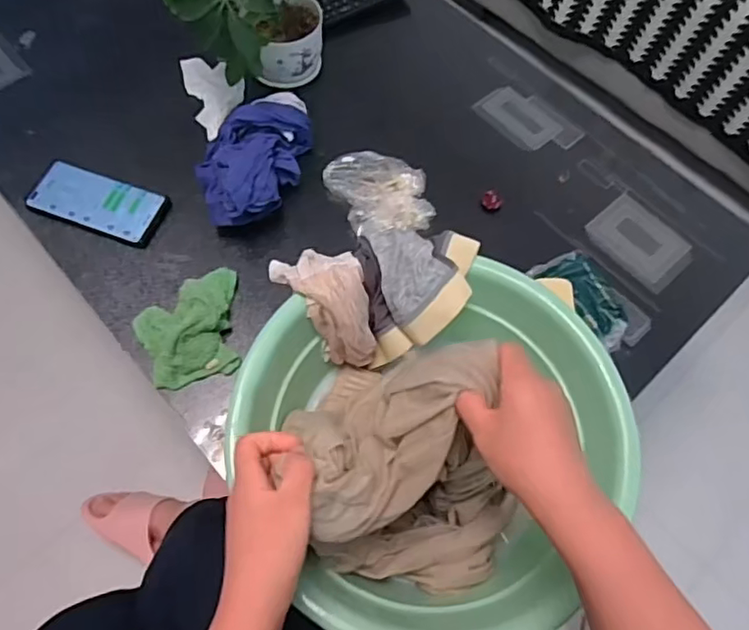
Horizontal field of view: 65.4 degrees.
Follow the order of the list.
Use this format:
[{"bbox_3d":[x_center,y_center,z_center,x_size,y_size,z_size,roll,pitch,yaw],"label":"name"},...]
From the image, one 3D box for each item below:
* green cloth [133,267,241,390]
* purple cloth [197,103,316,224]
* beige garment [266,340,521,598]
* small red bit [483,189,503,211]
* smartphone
[{"bbox_3d":[-0.205,0.009,0.648,0.112,0.041,0.121,-15,67,-8],"label":"green cloth"},{"bbox_3d":[-0.151,-0.188,0.719,0.106,0.079,0.172,17,66,6],"label":"purple cloth"},{"bbox_3d":[0.021,0.136,0.469,0.155,0.192,0.158,-7,66,-5],"label":"beige garment"},{"bbox_3d":[0.152,-0.147,0.753,0.027,0.018,0.025,1,65,-1],"label":"small red bit"},{"bbox_3d":[-0.344,-0.140,0.727,0.163,0.008,0.077,19,66,7],"label":"smartphone"}]

